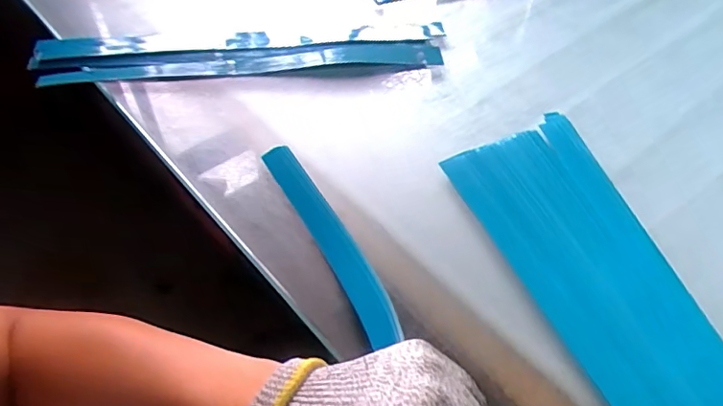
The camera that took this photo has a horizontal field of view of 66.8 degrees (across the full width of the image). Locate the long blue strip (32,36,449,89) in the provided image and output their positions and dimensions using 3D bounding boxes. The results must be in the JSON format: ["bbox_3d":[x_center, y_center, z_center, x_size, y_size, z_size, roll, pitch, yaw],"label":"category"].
[{"bbox_3d":[-0.129,-0.153,0.562,0.416,0.020,0.061,0,48,1],"label":"long blue strip"}]

